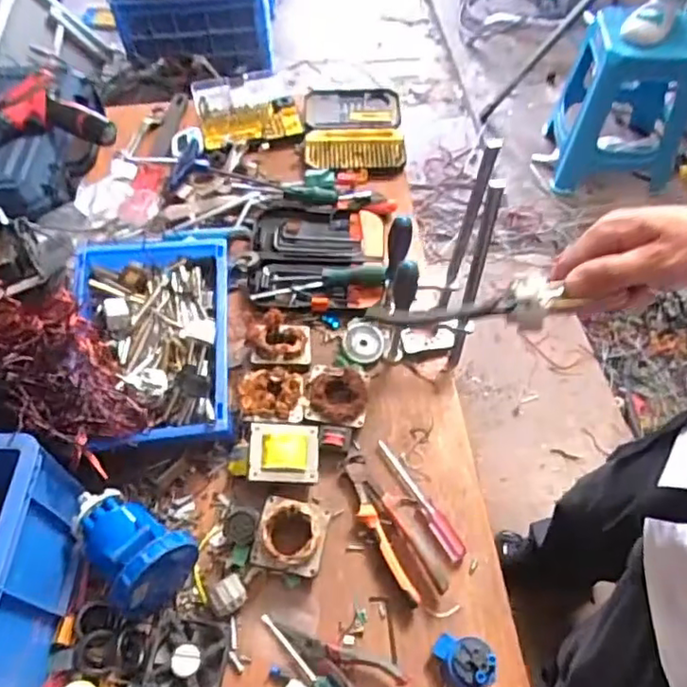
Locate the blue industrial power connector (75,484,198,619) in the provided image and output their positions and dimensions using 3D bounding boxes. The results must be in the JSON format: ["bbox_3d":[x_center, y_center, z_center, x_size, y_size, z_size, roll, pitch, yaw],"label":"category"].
[{"bbox_3d":[-0.253,0.227,0.691,0.137,0.096,0.105,31,63,21],"label":"blue industrial power connector"}]

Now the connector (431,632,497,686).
[{"bbox_3d":[0.129,0.343,0.654,0.066,0.058,0.051,13,58,11],"label":"connector"}]

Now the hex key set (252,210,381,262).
[{"bbox_3d":[-0.040,-0.182,1.012,0.210,0.016,0.114,1,56,3],"label":"hex key set"}]

